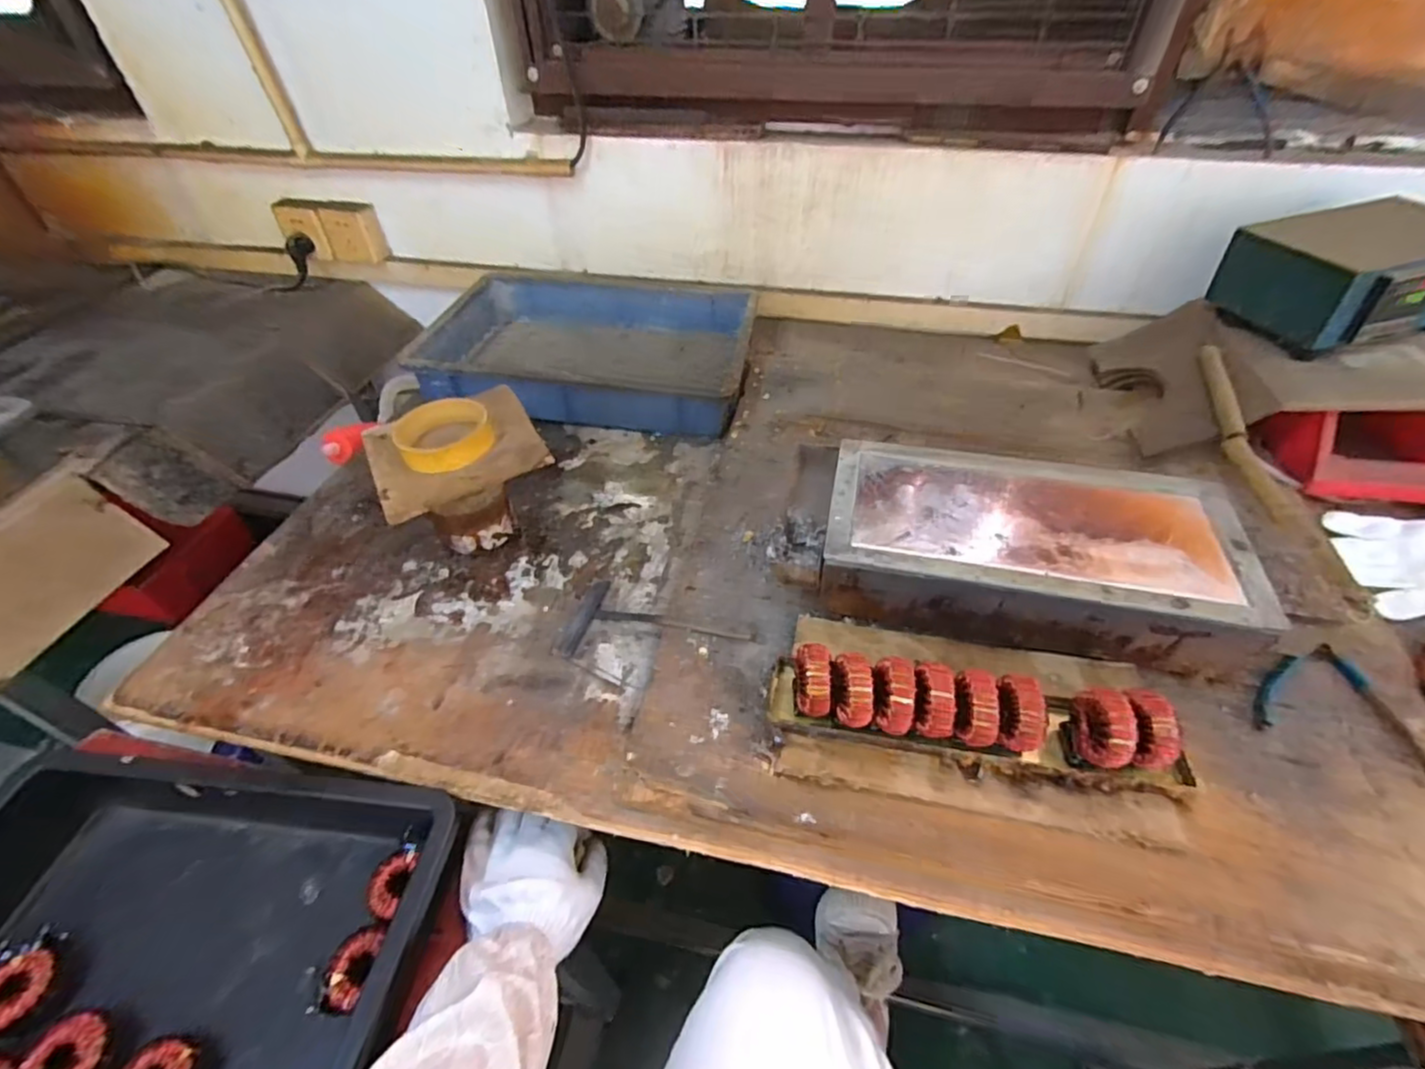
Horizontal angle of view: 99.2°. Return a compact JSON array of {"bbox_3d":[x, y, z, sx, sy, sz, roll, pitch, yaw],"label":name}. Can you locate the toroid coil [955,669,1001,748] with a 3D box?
[{"bbox_3d":[0.192,0.132,0.453,0.031,0.055,0.053,8,46,9],"label":"toroid coil"}]

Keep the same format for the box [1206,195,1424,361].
[{"bbox_3d":[0.712,-0.286,0.674,0.201,0.103,0.157,-9,48,-6],"label":"box"}]

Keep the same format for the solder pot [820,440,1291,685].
[{"bbox_3d":[0.278,0.015,0.553,0.347,0.090,0.175,8,47,11],"label":"solder pot"}]

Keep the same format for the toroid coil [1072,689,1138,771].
[{"bbox_3d":[0.280,0.145,0.439,0.026,0.059,0.055,4,45,5],"label":"toroid coil"}]

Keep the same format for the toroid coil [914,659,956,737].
[{"bbox_3d":[0.162,0.128,0.457,0.029,0.053,0.053,10,46,10],"label":"toroid coil"}]

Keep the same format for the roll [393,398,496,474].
[{"bbox_3d":[-0.259,-0.097,0.588,0.084,0.027,0.084,0,45,0],"label":"roll"}]

